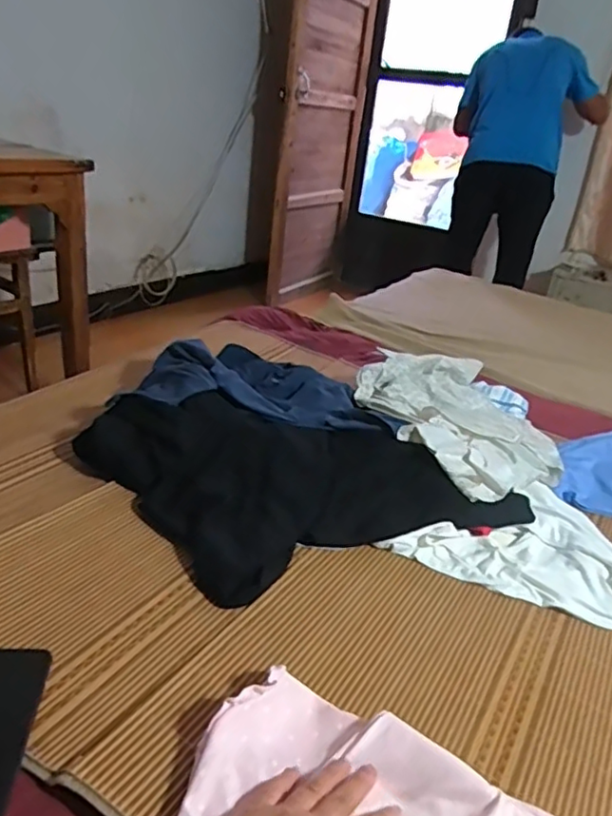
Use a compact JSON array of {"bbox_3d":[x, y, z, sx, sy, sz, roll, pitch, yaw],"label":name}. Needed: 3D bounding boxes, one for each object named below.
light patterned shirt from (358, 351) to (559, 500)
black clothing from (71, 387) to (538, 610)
[{"bbox_3d":[0.273,0.032,1.085,0.309,0.078,0.471,1,26,-13],"label":"light patterned shirt"},{"bbox_3d":[-0.015,0.081,0.905,0.546,0.078,0.404,-7,29,-29],"label":"black clothing"}]

